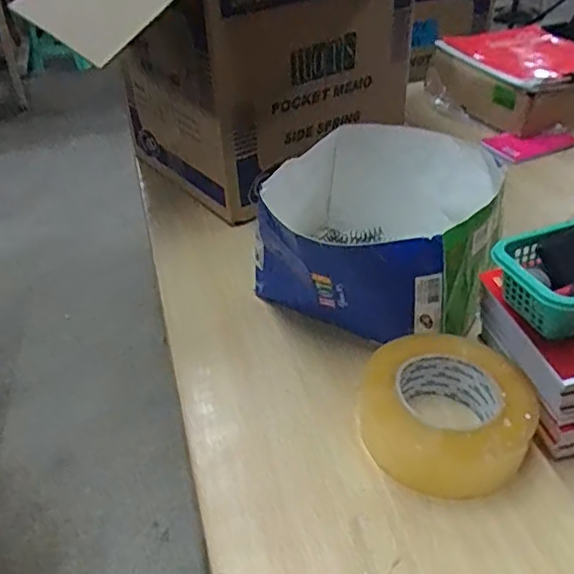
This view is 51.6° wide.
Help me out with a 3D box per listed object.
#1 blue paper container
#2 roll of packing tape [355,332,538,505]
[{"bbox_3d":[0.095,-0.055,0.606,0.216,0.125,0.238,16,41,22],"label":"blue paper container"},{"bbox_3d":[0.126,0.099,0.477,0.122,0.056,0.130,-1,37,1],"label":"roll of packing tape"}]

